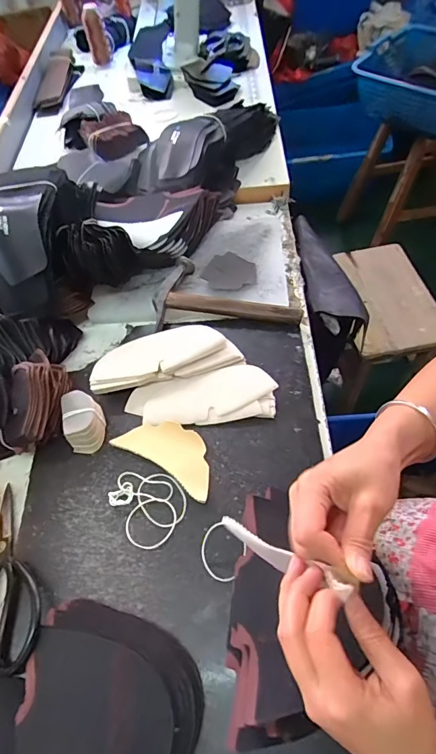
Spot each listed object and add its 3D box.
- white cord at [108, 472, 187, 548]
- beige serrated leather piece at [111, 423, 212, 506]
[{"bbox_3d":[-0.076,0.140,0.472,0.074,0.004,0.093,-28,59,-13],"label":"white cord"},{"bbox_3d":[-0.054,0.086,0.498,0.127,0.004,0.061,28,65,18],"label":"beige serrated leather piece"}]

